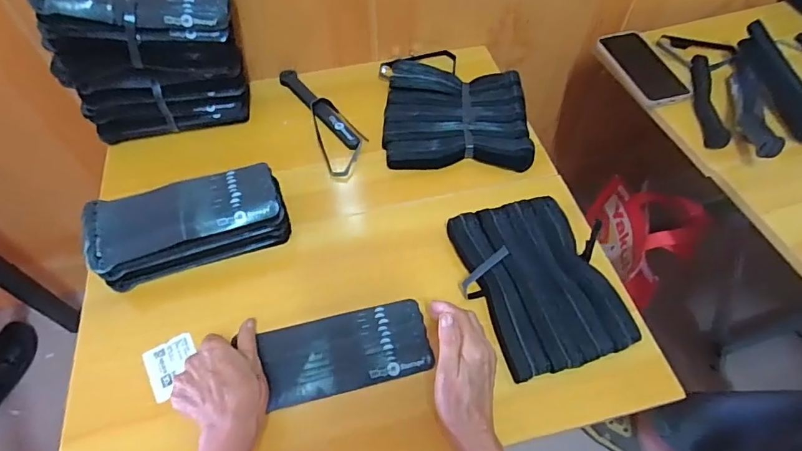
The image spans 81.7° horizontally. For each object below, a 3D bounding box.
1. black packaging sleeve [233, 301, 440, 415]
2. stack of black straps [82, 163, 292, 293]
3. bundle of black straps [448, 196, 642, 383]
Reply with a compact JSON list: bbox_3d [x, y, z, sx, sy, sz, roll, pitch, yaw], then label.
[{"bbox_3d":[-0.056,0.132,0.487,0.169,0.015,0.080,-13,57,-2],"label":"black packaging sleeve"},{"bbox_3d":[-0.240,-0.001,0.535,0.206,0.068,0.085,-18,58,-11],"label":"stack of black straps"},{"bbox_3d":[0.152,0.061,0.519,0.147,0.024,0.194,-13,57,-8],"label":"bundle of black straps"}]

